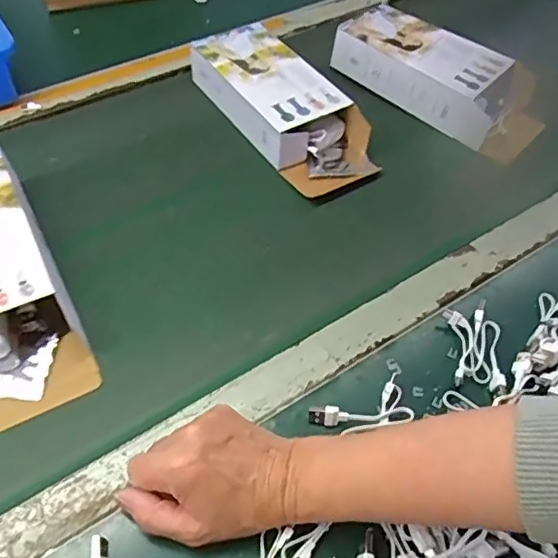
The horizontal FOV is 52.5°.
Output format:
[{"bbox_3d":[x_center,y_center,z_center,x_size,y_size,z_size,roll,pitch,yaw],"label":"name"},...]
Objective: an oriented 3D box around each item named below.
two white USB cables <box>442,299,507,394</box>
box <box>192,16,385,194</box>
[{"bbox_3d":[0.164,0.054,0.465,0.046,0.013,0.081,1,57,0],"label":"two white USB cables"},{"bbox_3d":[0.005,-0.195,0.631,0.111,0.054,0.248,-29,62,-18],"label":"box"}]

